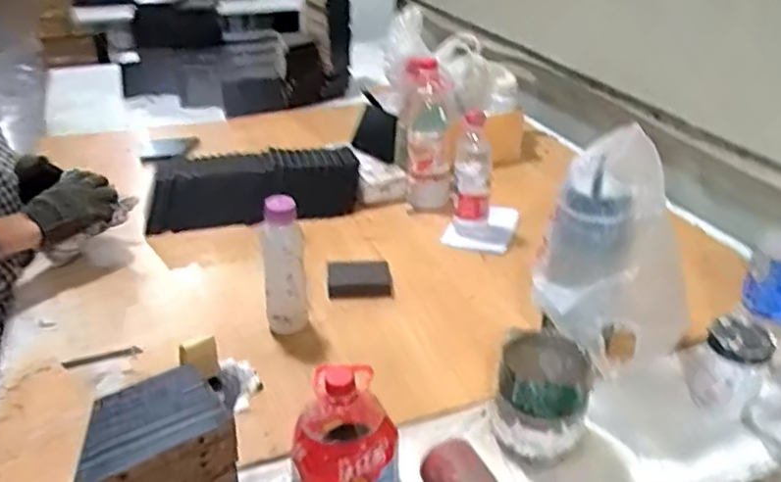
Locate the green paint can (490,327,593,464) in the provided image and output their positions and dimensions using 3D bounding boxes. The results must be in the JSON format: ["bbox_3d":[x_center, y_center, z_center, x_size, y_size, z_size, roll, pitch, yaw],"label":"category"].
[{"bbox_3d":[0.171,0.178,0.756,0.101,0.114,0.092,14,33,21],"label":"green paint can"}]

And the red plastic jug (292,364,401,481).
[{"bbox_3d":[-0.051,0.202,0.692,0.102,0.149,0.093,-13,33,-22],"label":"red plastic jug"}]

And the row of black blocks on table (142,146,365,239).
[{"bbox_3d":[-0.259,-0.109,1.265,0.390,0.080,0.139,-5,31,-9],"label":"row of black blocks on table"}]

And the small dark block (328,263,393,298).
[{"bbox_3d":[-0.049,0.062,1.054,0.103,0.033,0.057,0,31,-2],"label":"small dark block"}]

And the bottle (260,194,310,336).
[{"bbox_3d":[-0.147,0.037,0.918,0.055,0.194,0.048,-7,32,-14],"label":"bottle"}]

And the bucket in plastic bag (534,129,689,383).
[{"bbox_3d":[0.254,0.041,0.806,0.125,0.279,0.168,-9,32,-17],"label":"bucket in plastic bag"}]

